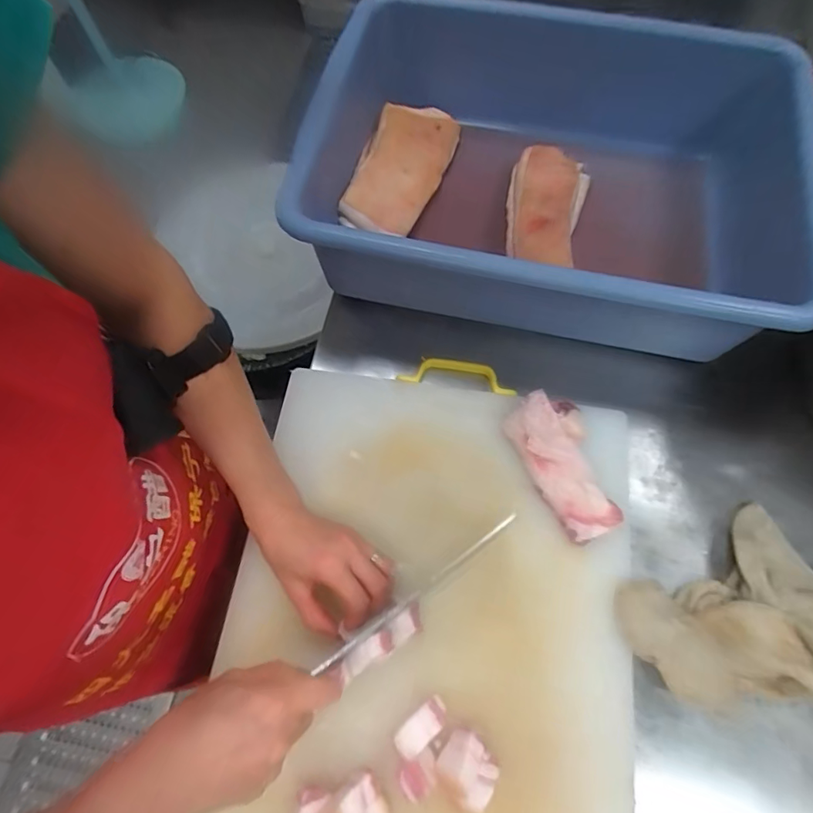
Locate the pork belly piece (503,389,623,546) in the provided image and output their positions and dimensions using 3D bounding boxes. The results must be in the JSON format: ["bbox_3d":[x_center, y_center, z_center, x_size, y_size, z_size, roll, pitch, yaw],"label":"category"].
[{"bbox_3d":[0.153,0.052,0.462,0.071,0.031,0.139,-26,71,-7],"label":"pork belly piece"}]

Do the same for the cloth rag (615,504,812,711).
[{"bbox_3d":[0.292,0.186,0.421,0.192,0.053,0.136,-27,71,-8],"label":"cloth rag"}]

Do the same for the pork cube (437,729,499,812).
[{"bbox_3d":[0.049,0.276,0.373,0.037,0.032,0.048,-42,73,-12],"label":"pork cube"}]

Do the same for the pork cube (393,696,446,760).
[{"bbox_3d":[0.011,0.253,0.384,0.047,0.019,0.022,-36,72,-25],"label":"pork cube"}]

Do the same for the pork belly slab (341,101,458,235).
[{"bbox_3d":[-0.006,-0.292,0.597,0.096,0.040,0.215,17,71,8],"label":"pork belly slab"}]

